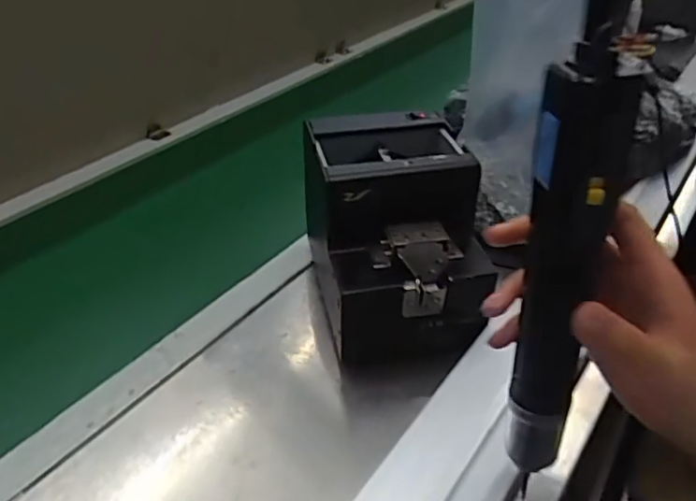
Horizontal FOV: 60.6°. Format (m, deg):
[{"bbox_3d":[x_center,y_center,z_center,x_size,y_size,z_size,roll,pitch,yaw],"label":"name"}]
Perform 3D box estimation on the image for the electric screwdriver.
[{"bbox_3d":[0.105,0.021,0.304,0.039,0.240,0.029,17,37,26],"label":"electric screwdriver"}]

